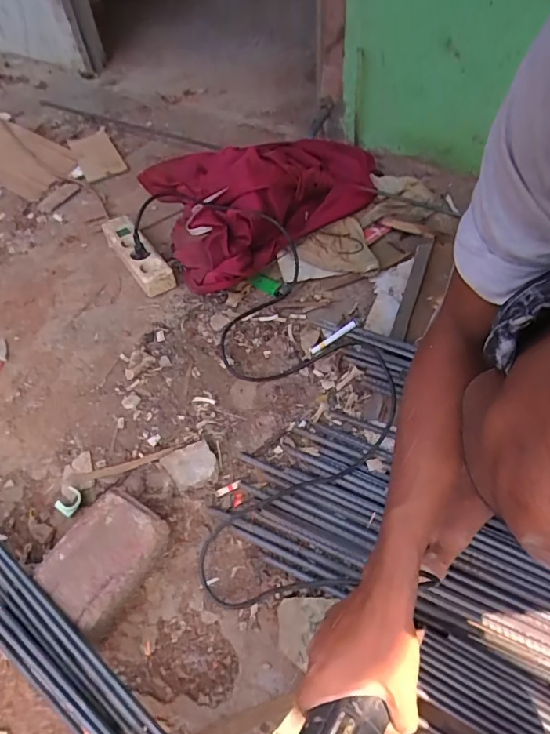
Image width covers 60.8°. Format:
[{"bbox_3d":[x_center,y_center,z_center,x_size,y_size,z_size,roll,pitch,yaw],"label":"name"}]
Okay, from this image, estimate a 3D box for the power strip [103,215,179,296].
[{"bbox_3d":[-0.260,-0.213,0.882,0.061,0.052,0.205,-32,60,-18],"label":"power strip"}]

